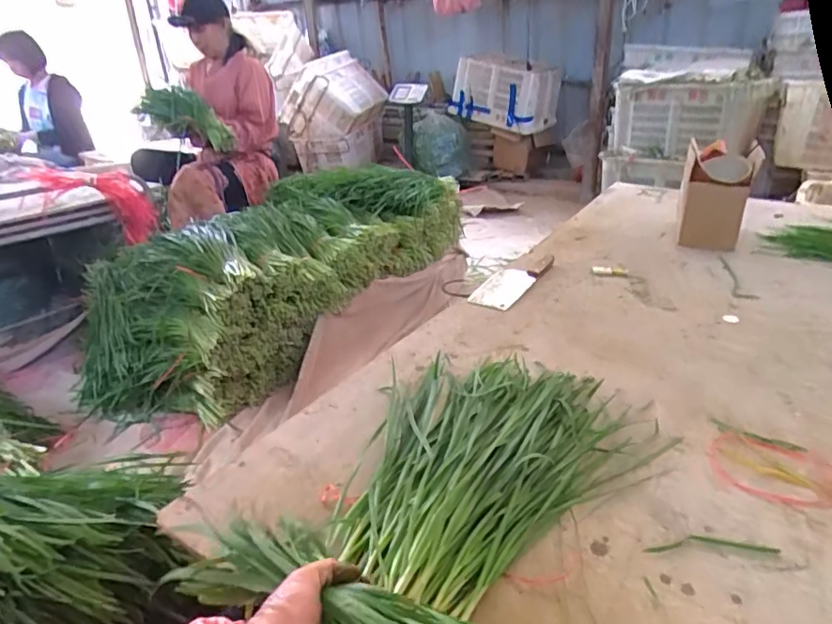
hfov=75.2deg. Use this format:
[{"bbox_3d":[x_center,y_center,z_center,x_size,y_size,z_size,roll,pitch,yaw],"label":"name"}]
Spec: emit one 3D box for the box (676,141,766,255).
[{"bbox_3d":[0.727,-0.265,1.312,0.153,0.209,0.139,10,28,25],"label":"box"}]

